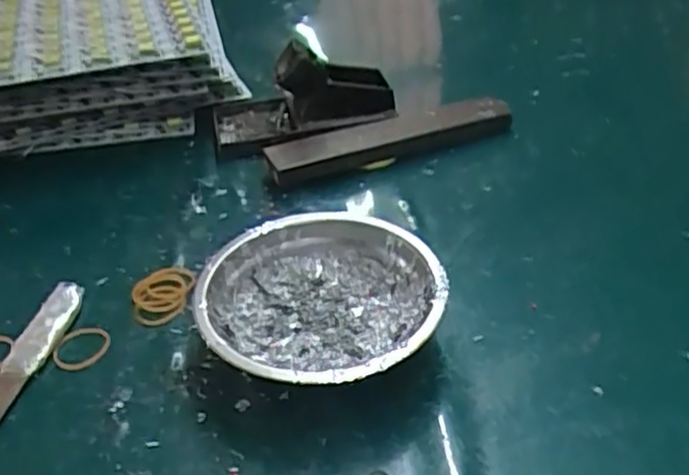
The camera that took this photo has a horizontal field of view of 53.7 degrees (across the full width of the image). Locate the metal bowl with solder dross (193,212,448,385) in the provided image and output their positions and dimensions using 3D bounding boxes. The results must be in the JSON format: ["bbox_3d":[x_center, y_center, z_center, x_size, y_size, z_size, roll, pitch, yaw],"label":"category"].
[{"bbox_3d":[-0.011,0.040,0.365,0.121,0.046,0.121,-3,38,2],"label":"metal bowl with solder dross"}]

